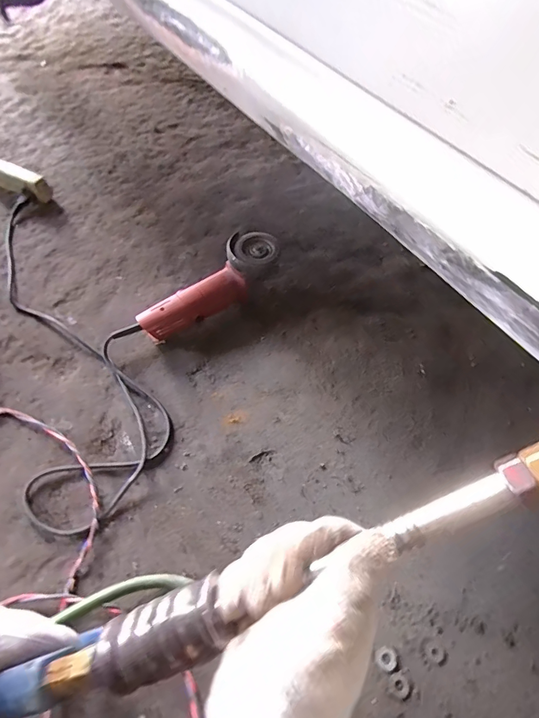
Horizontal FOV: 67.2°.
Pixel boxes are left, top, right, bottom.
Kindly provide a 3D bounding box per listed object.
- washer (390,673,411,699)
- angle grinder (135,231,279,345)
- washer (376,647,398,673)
[{"bbox_3d":[0.160,0.400,0.496,0.025,0.004,0.024,2,60,-3],"label":"washer"},{"bbox_3d":[-0.102,-0.129,0.739,0.284,0.072,0.088,-39,69,-6],"label":"angle grinder"},{"bbox_3d":[0.147,0.376,0.508,0.027,0.004,0.025,2,60,-3],"label":"washer"}]

